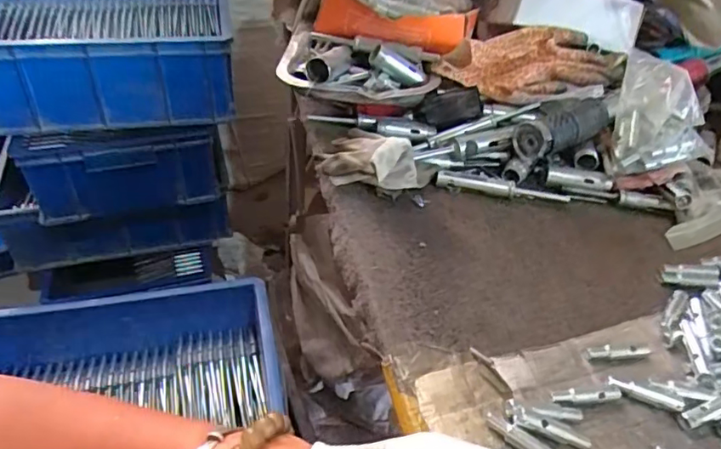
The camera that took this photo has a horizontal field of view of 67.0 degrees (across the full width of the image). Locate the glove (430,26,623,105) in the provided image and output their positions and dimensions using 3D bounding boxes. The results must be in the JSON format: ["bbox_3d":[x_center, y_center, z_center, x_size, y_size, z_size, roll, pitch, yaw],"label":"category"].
[{"bbox_3d":[0.201,-0.182,0.633,0.229,0.061,0.088,-7,42,-15],"label":"glove"}]

